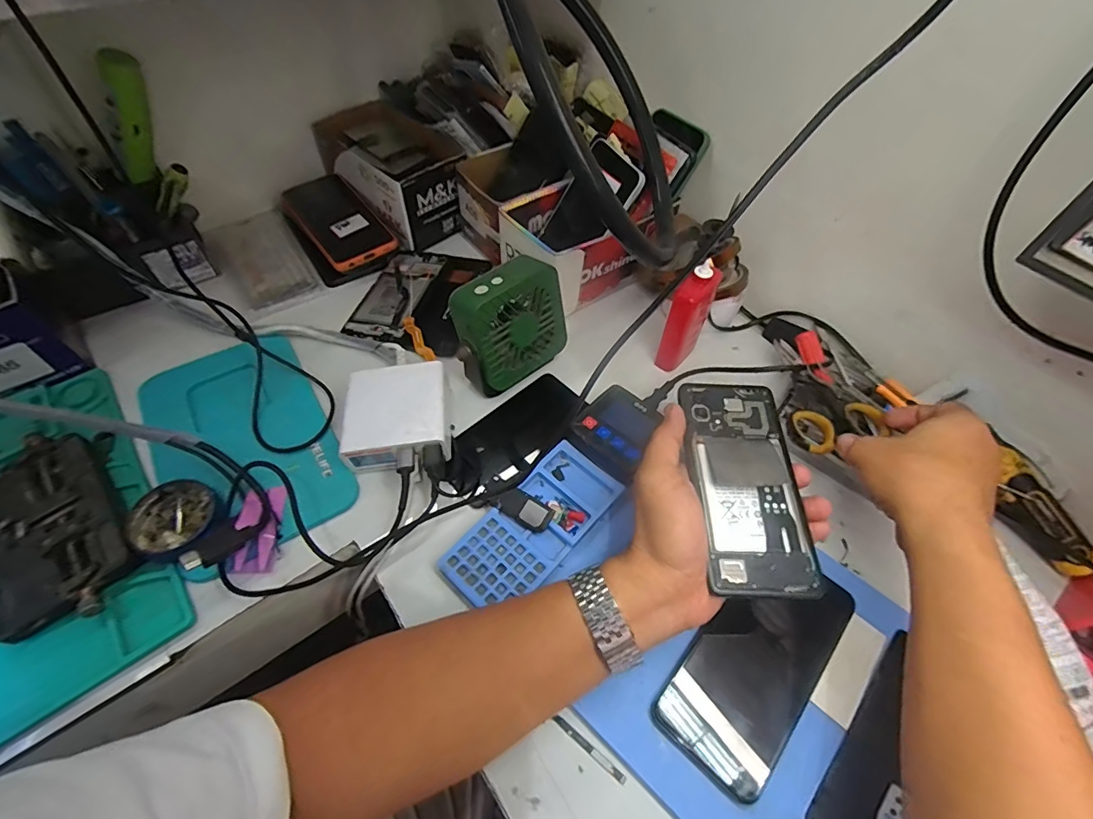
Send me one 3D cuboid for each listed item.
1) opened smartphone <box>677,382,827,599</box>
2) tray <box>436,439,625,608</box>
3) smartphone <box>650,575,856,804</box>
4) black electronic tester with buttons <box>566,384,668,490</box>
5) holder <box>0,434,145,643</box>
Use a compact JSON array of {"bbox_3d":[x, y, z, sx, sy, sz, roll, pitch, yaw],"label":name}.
[{"bbox_3d":[0.140,0.047,0.341,0.070,0.009,0.158,1,58,-3],"label":"opened smartphone"},{"bbox_3d":[-0.009,0.096,0.397,0.068,0.020,0.151,37,61,22],"label":"tray"},{"bbox_3d":[0.150,0.175,0.343,0.075,0.012,0.160,38,62,22],"label":"smartphone"},{"bbox_3d":[0.064,0.021,0.431,0.067,0.024,0.077,36,61,21],"label":"black electronic tester with buttons"},{"bbox_3d":[-0.384,0.091,0.371,0.095,0.022,0.163,-38,64,-25],"label":"holder"}]

